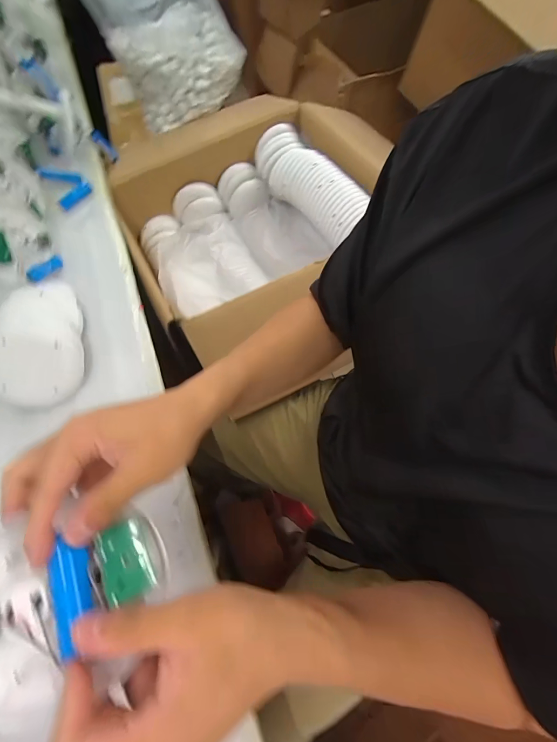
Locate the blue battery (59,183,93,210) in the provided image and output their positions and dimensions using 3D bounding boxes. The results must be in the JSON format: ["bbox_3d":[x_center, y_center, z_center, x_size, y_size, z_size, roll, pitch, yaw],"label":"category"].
[{"bbox_3d":[-0.365,-0.314,0.570,0.018,0.011,0.064,32,71,13],"label":"blue battery"}]

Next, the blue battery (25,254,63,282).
[{"bbox_3d":[-0.358,-0.159,0.490,0.015,0.016,0.065,14,47,6],"label":"blue battery"}]

